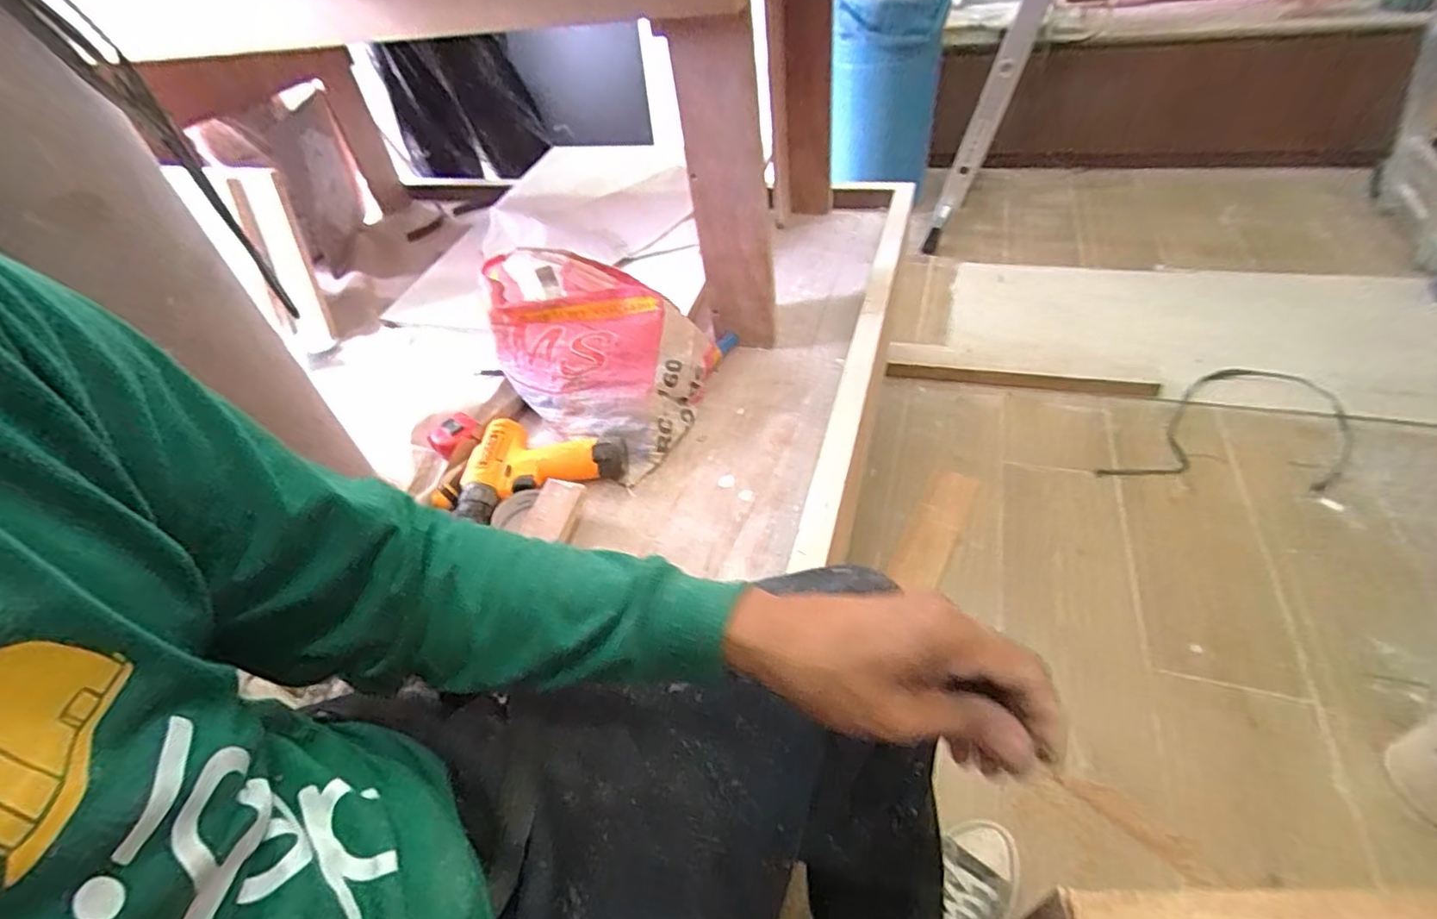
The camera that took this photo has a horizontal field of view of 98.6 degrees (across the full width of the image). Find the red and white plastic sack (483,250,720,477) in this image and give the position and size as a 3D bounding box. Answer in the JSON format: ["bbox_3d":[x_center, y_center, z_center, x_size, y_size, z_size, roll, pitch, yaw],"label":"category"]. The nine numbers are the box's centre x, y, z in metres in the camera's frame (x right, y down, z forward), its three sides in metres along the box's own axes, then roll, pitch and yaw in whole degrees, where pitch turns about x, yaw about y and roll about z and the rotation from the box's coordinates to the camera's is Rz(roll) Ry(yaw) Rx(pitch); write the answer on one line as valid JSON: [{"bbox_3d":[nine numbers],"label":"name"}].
[{"bbox_3d":[-0.173,-0.160,0.864,0.314,0.178,0.228,18,48,25],"label":"red and white plastic sack"}]

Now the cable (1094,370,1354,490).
[{"bbox_3d":[1.061,-0.038,1.246,0.565,0.025,0.298,-32,45,-25],"label":"cable"}]

